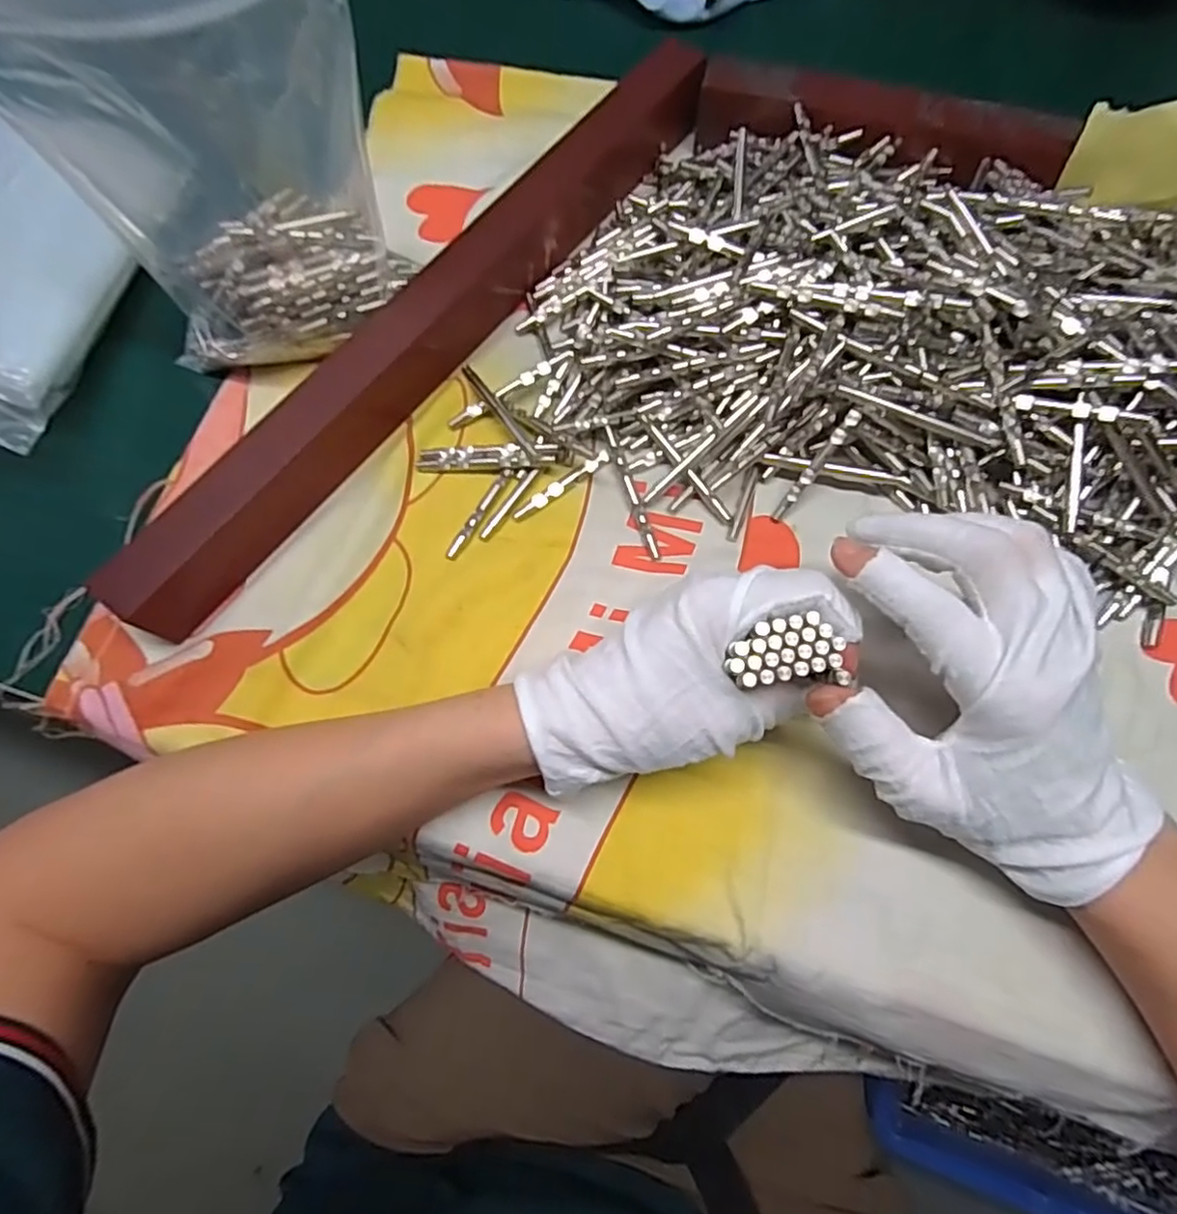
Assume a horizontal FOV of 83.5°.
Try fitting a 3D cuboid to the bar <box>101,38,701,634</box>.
[{"bbox_3d":[-0.071,-0.143,0.316,0.029,0.034,0.383,38,78,12],"label":"bar"}]

